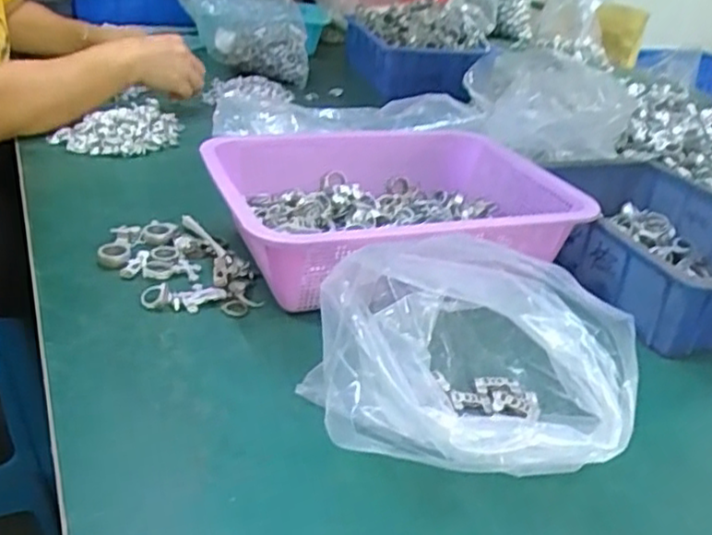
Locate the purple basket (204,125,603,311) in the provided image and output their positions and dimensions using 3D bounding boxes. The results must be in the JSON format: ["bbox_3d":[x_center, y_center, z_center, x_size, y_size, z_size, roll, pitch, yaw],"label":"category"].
[{"bbox_3d":[0.037,-0.051,0.621,0.312,0.079,0.229,-7,30,-23],"label":"purple basket"}]

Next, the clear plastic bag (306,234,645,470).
[{"bbox_3d":[0.062,0.053,0.402,0.164,0.109,0.147,8,28,5],"label":"clear plastic bag"}]

